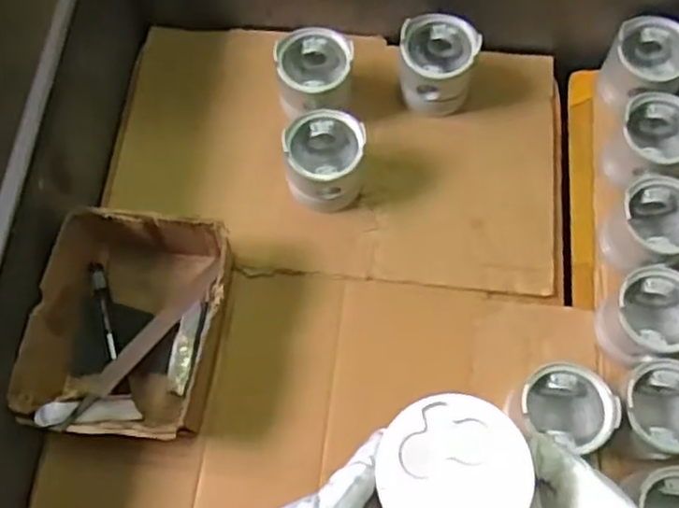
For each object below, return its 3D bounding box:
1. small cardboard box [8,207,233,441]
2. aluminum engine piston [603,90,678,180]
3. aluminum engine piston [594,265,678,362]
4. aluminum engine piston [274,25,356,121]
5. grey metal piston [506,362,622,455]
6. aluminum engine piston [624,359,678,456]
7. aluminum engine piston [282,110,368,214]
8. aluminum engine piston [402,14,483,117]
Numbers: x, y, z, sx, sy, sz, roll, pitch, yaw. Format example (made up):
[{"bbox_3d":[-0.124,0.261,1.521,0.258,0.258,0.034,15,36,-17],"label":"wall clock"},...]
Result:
[{"bbox_3d":[-0.208,0.075,0.721,0.166,0.090,0.217,8,69,3],"label":"small cardboard box"},{"bbox_3d":[0.343,-0.122,0.793,0.083,0.084,0.087,0,69,0],"label":"aluminum engine piston"},{"bbox_3d":[0.309,0.063,0.717,0.084,0.079,0.081,0,69,0],"label":"aluminum engine piston"},{"bbox_3d":[-0.028,-0.201,0.819,0.085,0.077,0.082,6,69,2],"label":"aluminum engine piston"},{"bbox_3d":[0.205,0.150,0.678,0.083,0.080,0.081,0,69,0],"label":"grey metal piston"},{"bbox_3d":[0.303,0.147,0.678,0.083,0.077,0.081,0,69,0],"label":"aluminum engine piston"},{"bbox_3d":[-0.016,-0.100,0.786,0.085,0.083,0.085,0,69,0],"label":"aluminum engine piston"},{"bbox_3d":[0.110,-0.215,0.827,0.087,0.091,0.082,0,69,0],"label":"aluminum engine piston"}]

